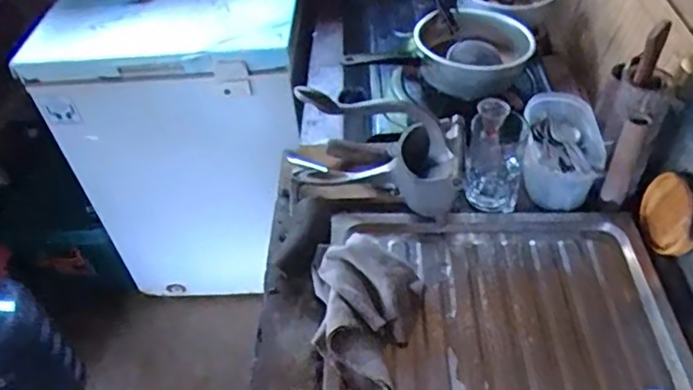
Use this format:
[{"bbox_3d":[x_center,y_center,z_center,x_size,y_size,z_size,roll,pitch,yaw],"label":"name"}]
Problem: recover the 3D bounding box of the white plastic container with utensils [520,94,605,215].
[{"bbox_3d":[0.302,-0.066,0.830,0.099,0.084,0.191,6,47,11],"label":"white plastic container with utensils"}]

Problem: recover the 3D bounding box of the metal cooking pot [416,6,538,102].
[{"bbox_3d":[0.212,-0.244,1.003,0.184,0.076,0.180,-2,46,3],"label":"metal cooking pot"}]

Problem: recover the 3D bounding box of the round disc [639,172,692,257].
[{"bbox_3d":[0.409,0.021,0.729,0.016,0.102,0.104,10,49,-13],"label":"round disc"}]

